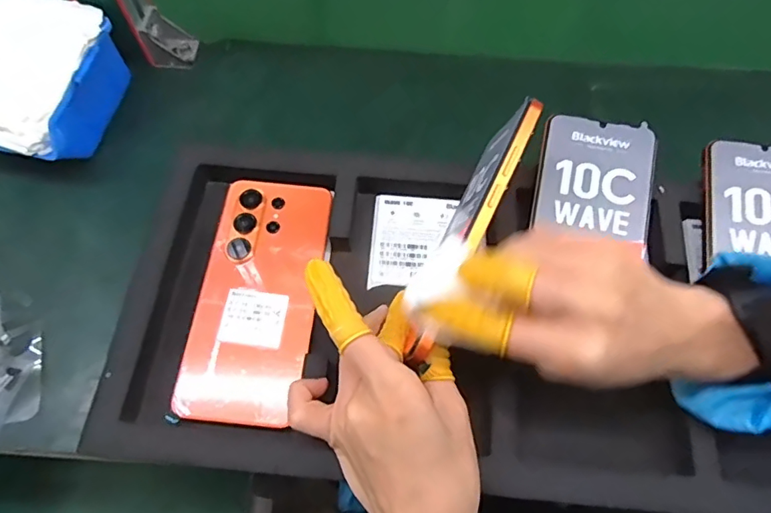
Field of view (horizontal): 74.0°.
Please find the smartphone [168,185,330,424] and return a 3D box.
[{"bbox_3d":[-0.085,0.023,0.345,0.076,0.014,0.169,5,63,2],"label":"smartphone"}]

